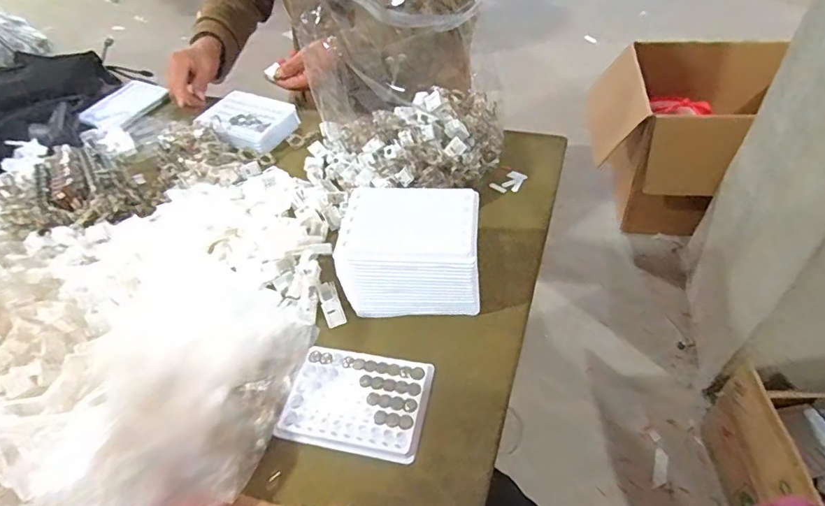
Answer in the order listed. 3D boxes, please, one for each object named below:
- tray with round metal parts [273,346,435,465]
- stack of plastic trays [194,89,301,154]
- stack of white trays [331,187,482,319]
[{"bbox_3d":[-0.051,0.134,0.447,0.127,0.006,0.093,7,49,13],"label":"tray with round metal parts"},{"bbox_3d":[-0.254,-0.203,0.748,0.136,0.031,0.103,20,53,23],"label":"stack of plastic trays"},{"bbox_3d":[0.000,0.000,0.494,0.129,0.094,0.090,2,48,8],"label":"stack of white trays"}]

